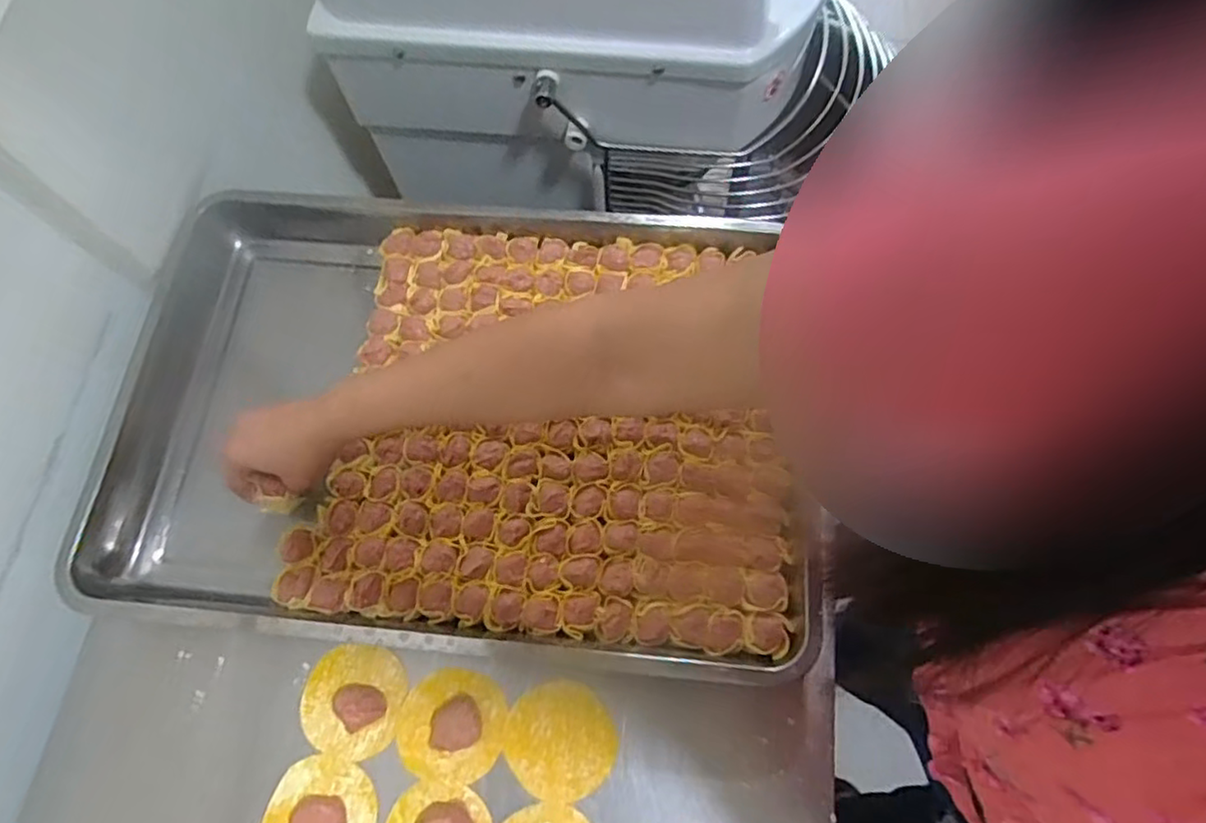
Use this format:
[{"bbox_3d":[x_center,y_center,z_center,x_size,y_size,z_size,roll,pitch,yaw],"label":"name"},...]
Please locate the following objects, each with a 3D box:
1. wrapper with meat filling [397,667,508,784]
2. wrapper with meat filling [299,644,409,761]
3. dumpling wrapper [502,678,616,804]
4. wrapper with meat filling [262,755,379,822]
[{"bbox_3d":[-0.117,0.239,0.500,0.080,0.018,0.077,0,68,1],"label":"wrapper with meat filling"},{"bbox_3d":[-0.196,0.222,0.503,0.077,0.030,0.078,0,68,1],"label":"wrapper with meat filling"},{"bbox_3d":[-0.032,0.251,0.502,0.083,0.004,0.080,0,68,1],"label":"dumpling wrapper"},{"bbox_3d":[-0.210,0.302,0.481,0.077,0.017,0.081,0,68,1],"label":"wrapper with meat filling"}]

